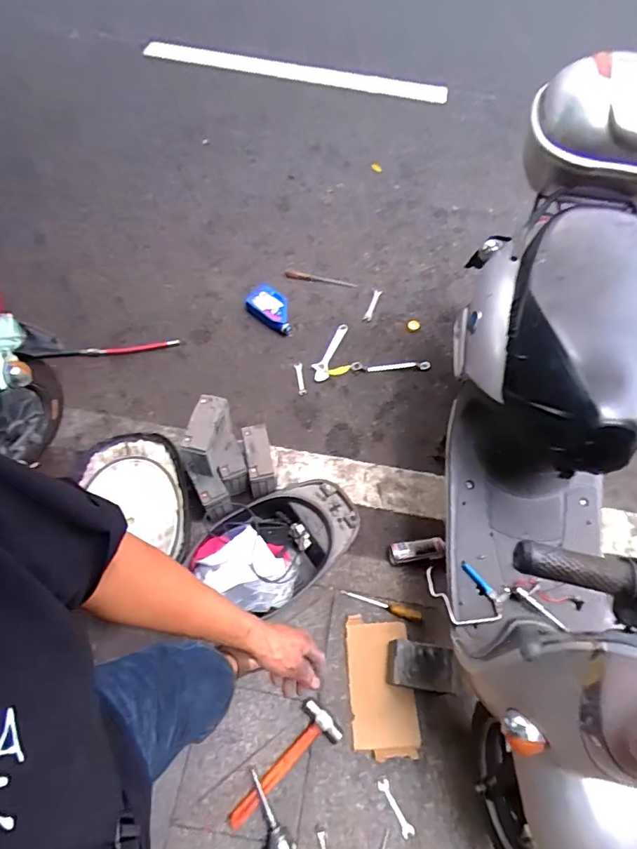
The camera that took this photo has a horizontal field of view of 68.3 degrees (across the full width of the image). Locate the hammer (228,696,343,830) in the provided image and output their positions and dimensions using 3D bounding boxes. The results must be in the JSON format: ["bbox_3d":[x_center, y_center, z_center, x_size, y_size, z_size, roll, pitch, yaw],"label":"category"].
[{"bbox_3d":[-0.092,0.857,1.182,0.316,0.040,0.110,-38,68,-18],"label":"hammer"}]

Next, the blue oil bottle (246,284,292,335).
[{"bbox_3d":[-0.177,-0.460,1.869,0.210,0.075,0.129,31,66,16],"label":"blue oil bottle"}]

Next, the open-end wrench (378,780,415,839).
[{"bbox_3d":[0.193,0.955,1.170,0.031,0.006,0.128,-27,65,-14],"label":"open-end wrench"}]

